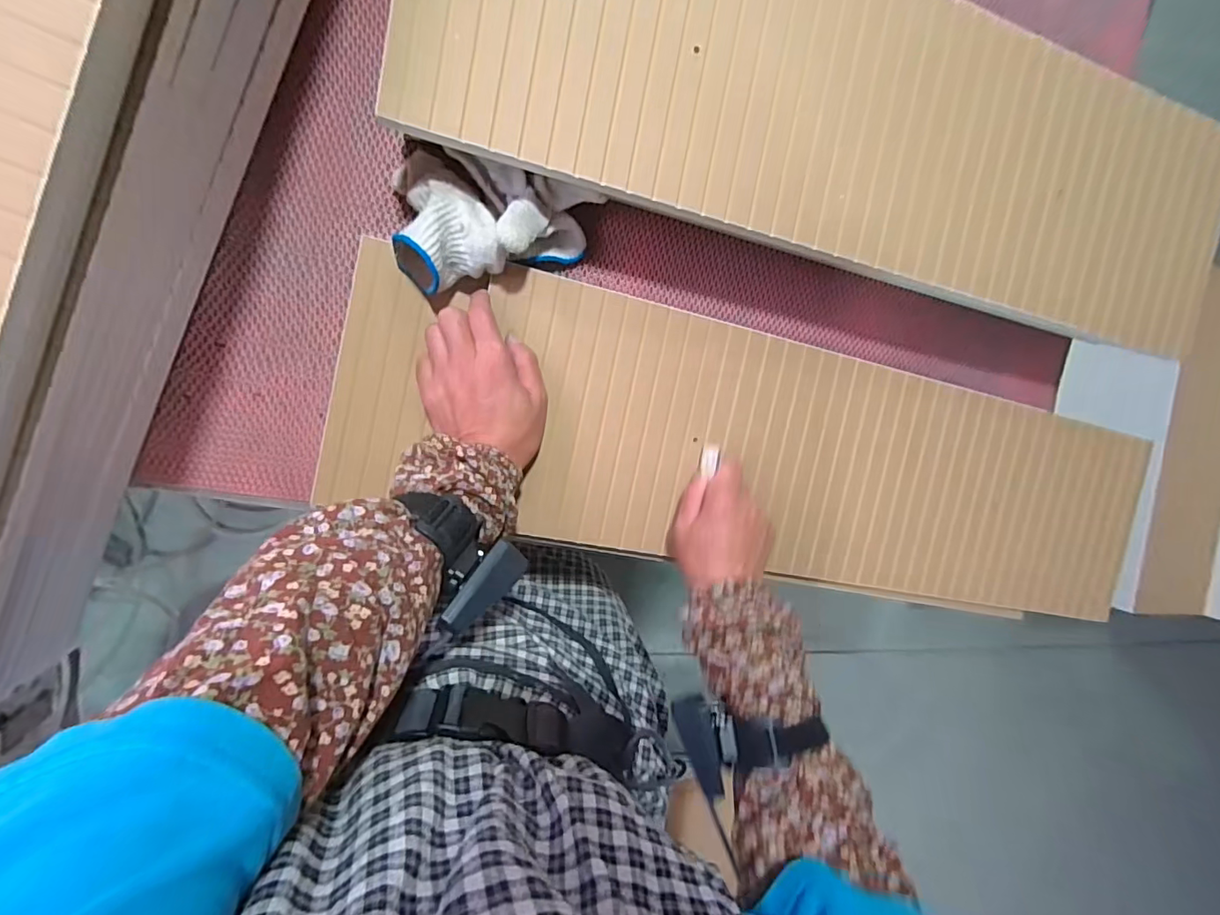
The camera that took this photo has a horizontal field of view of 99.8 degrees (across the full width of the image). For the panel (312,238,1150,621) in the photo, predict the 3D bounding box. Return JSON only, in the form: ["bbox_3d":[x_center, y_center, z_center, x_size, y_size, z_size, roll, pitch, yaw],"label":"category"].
[{"bbox_3d":[0.162,0.000,0.487,0.803,0.022,0.221,12,91,-11],"label":"panel"}]

